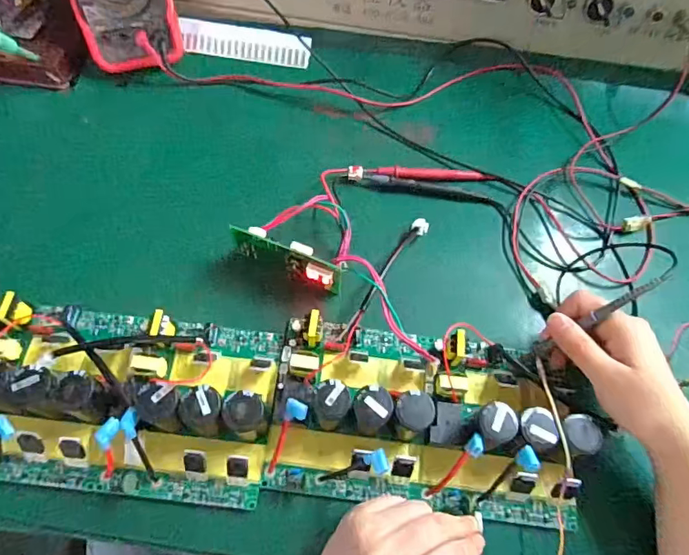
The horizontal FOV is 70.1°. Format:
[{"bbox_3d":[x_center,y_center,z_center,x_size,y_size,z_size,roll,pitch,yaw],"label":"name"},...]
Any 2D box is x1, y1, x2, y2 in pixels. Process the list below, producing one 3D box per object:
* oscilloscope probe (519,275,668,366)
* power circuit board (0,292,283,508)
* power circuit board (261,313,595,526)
[{"bbox_3d":[0.186,0.036,0.378,0.010,0.133,0.007,-4,58,-42],"label":"oscilloscope probe"},{"bbox_3d":[-0.177,0.087,0.379,0.237,0.058,0.139,7,63,1],"label":"power circuit board"},{"bbox_3d":[0.059,0.104,0.383,0.244,0.058,0.136,7,63,0],"label":"power circuit board"}]

